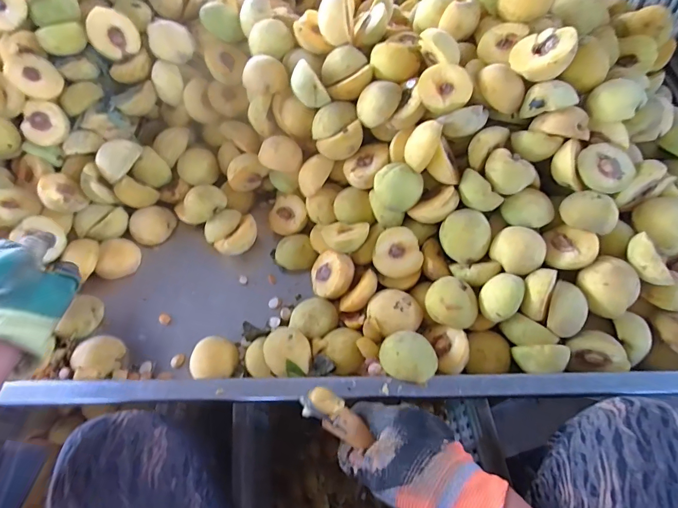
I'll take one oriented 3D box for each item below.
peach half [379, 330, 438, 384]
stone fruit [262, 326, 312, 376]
[{"bbox_3d":[0.075,0.110,0.420,0.060,0.023,0.053,21,63,13],"label":"peach half"},{"bbox_3d":[-0.059,0.113,0.451,0.049,0.030,0.056,-21,62,-10],"label":"stone fruit"}]

